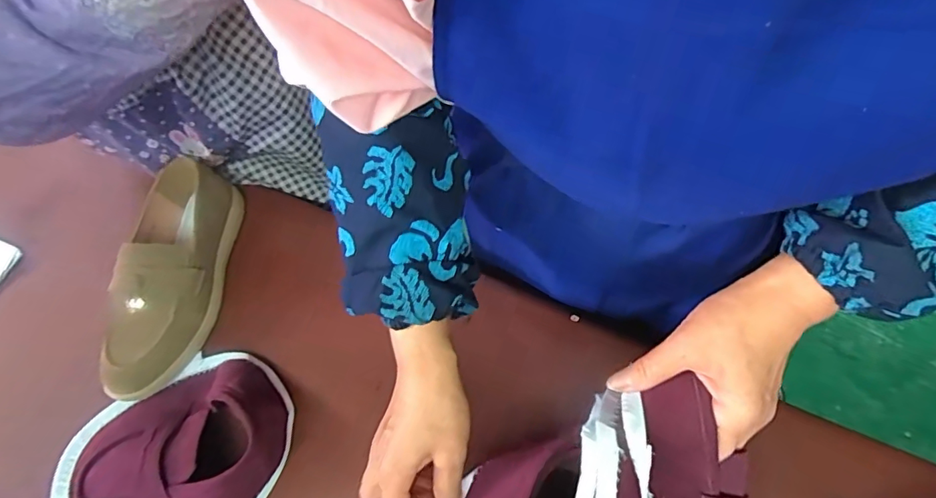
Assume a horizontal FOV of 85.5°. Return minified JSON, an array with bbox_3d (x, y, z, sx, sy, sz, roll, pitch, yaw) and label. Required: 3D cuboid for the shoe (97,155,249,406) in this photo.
[{"bbox_3d":[-0.328,0.030,0.561,0.100,0.080,0.262,4,60,7],"label":"shoe"}]

